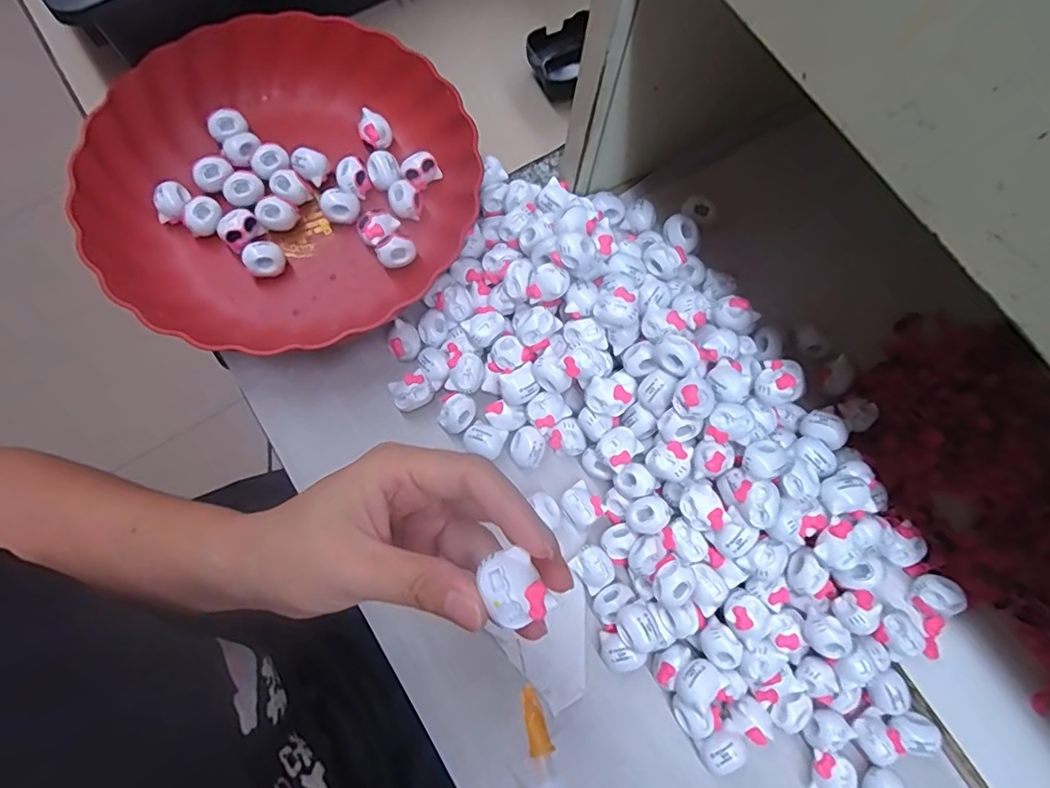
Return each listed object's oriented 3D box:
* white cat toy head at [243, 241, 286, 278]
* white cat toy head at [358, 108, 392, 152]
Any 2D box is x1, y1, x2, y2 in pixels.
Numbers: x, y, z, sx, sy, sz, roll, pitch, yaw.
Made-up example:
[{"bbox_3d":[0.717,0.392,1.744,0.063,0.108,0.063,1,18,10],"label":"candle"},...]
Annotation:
[{"bbox_3d":[-0.172,-0.089,0.379,0.024,0.020,0.021,-42,80,-15],"label":"white cat toy head"},{"bbox_3d":[-0.109,-0.191,0.412,0.022,0.016,0.025,-22,75,-11],"label":"white cat toy head"}]

